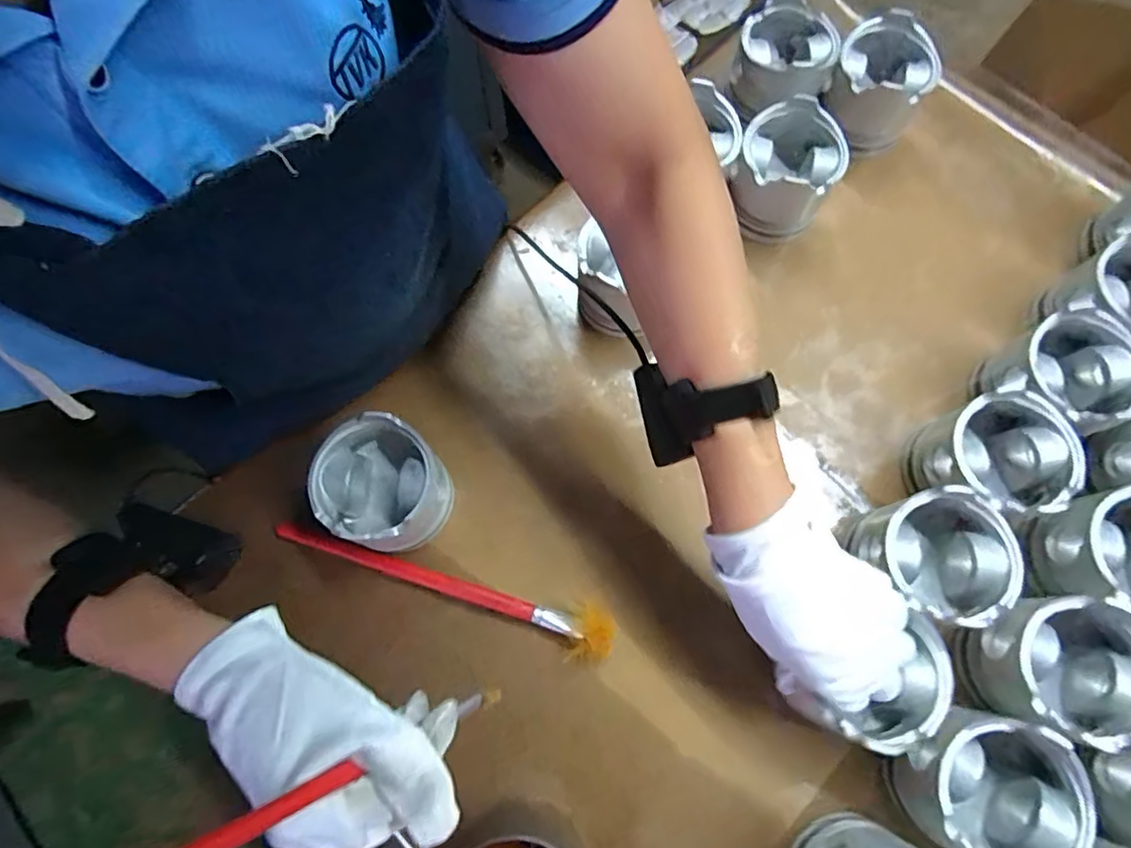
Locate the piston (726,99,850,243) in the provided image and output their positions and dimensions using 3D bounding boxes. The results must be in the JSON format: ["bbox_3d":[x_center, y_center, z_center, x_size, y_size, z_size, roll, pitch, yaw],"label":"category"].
[{"bbox_3d":[0.203,-0.235,0.555,0.088,0.083,0.089,0,71,0],"label":"piston"}]

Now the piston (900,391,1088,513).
[{"bbox_3d":[0.331,0.032,0.471,0.096,0.081,0.089,-5,71,-1],"label":"piston"}]

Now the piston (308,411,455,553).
[{"bbox_3d":[-0.142,0.050,0.465,0.090,0.084,0.089,0,71,0],"label":"piston"}]

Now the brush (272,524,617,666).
[{"bbox_3d":[-0.097,0.125,0.474,0.280,0.019,0.039,19,73,6],"label":"brush"}]

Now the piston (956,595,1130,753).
[{"bbox_3d":[0.345,0.171,0.419,0.096,0.072,0.091,0,71,0],"label":"piston"}]

